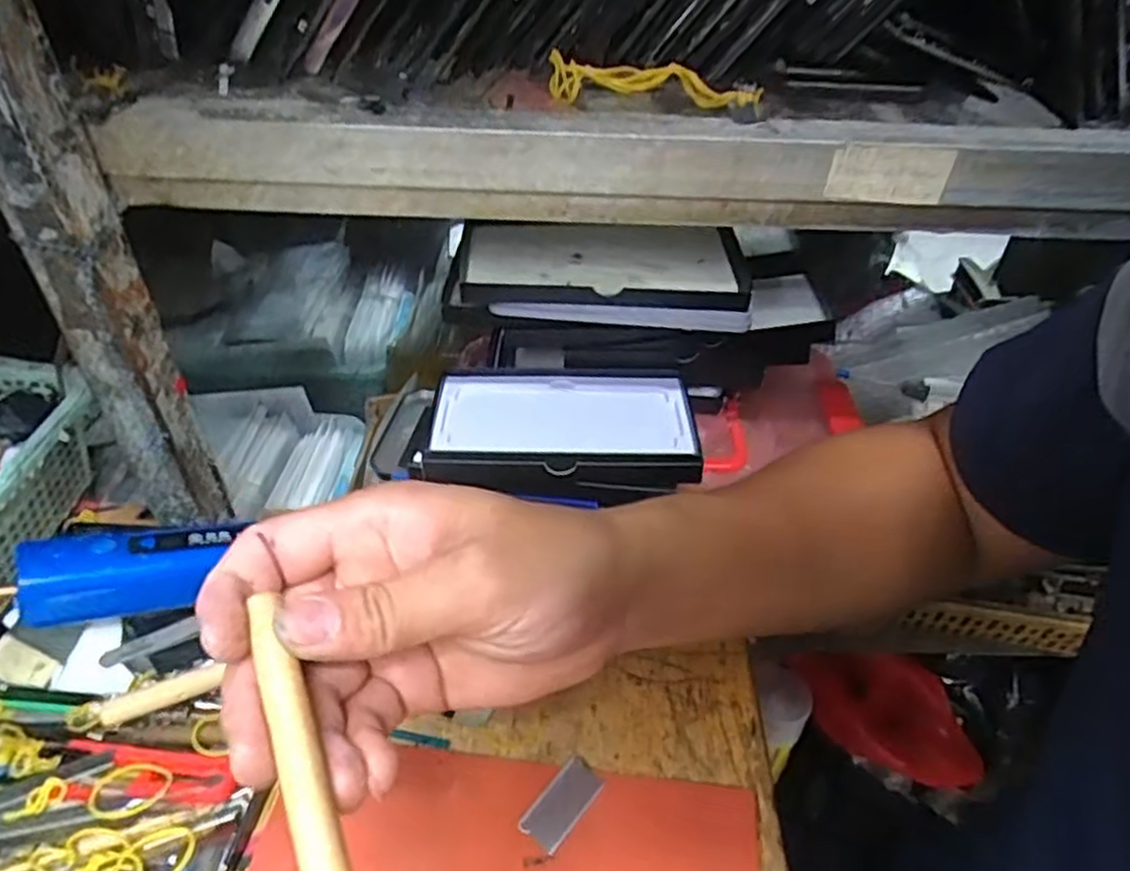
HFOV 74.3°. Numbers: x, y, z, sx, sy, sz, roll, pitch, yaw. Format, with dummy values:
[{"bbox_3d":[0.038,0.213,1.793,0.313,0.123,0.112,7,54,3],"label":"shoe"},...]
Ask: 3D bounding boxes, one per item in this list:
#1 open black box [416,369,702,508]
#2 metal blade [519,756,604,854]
[{"bbox_3d":[-0.002,-0.005,0.500,0.170,0.033,0.104,0,41,-2],"label":"open black box"},{"bbox_3d":[0.000,0.156,0.318,0.019,0.004,0.039,33,47,21],"label":"metal blade"}]

